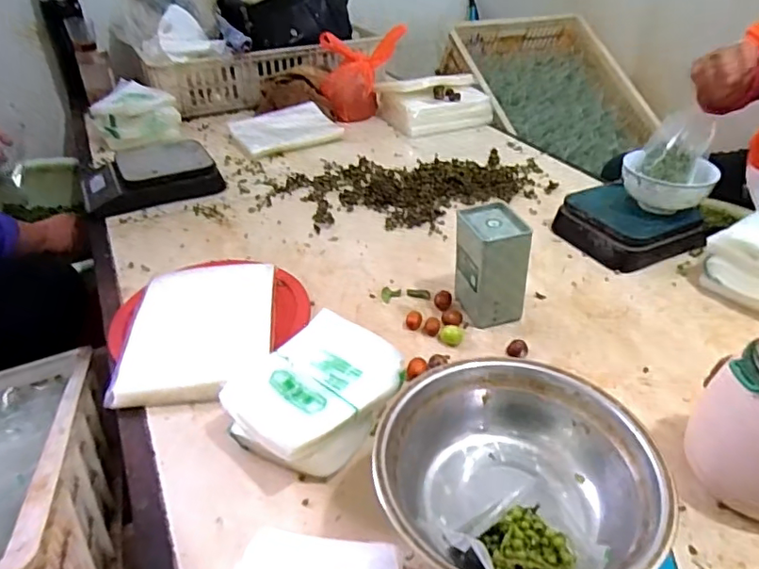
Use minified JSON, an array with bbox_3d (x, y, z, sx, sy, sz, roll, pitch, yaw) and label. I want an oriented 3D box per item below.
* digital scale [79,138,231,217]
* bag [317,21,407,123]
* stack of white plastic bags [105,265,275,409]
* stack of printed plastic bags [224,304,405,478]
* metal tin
[{"bbox_3d":[-0.389,-0.190,0.939,0.221,0.065,0.145,-18,39,-23],"label":"digital scale"},{"bbox_3d":[-0.037,-0.477,1.249,0.185,0.170,0.163,-2,35,-3],"label":"bag"},{"bbox_3d":[-0.202,0.048,0.630,0.157,0.035,0.215,-4,35,-6],"label":"stack of white plastic bags"},{"bbox_3d":[-0.054,0.104,0.523,0.133,0.059,0.171,22,41,28],"label":"stack of printed plastic bags"},{"bbox_3d":[0.128,-0.023,0.648,0.069,0.118,0.083,-8,36,-11],"label":"metal tin"}]

